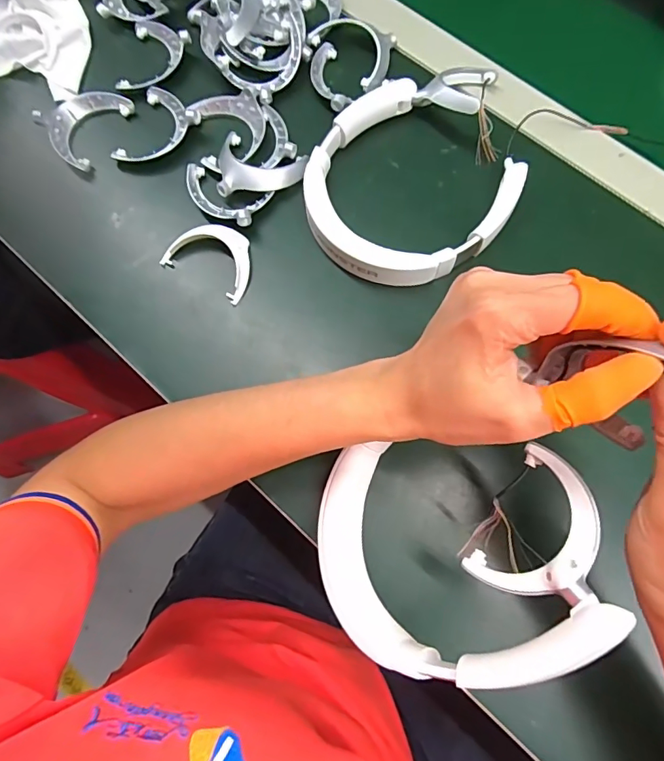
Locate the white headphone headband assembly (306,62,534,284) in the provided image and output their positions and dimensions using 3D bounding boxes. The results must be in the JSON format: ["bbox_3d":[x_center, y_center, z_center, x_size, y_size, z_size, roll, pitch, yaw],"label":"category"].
[{"bbox_3d":[0.060,-0.155,0.358,0.164,0.031,0.174,0,74,1],"label":"white headphone headband assembly"}]

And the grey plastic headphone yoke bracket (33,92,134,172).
[{"bbox_3d":[-0.204,-0.211,0.385,0.051,0.020,0.073,28,77,8],"label":"grey plastic headphone yoke bracket"}]

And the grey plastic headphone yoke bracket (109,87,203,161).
[{"bbox_3d":[-0.139,-0.205,0.384,0.054,0.021,0.070,19,75,6],"label":"grey plastic headphone yoke bracket"}]

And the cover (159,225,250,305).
[{"bbox_3d":[-0.089,-0.096,0.355,0.068,0.016,0.048,30,77,9],"label":"cover"}]

